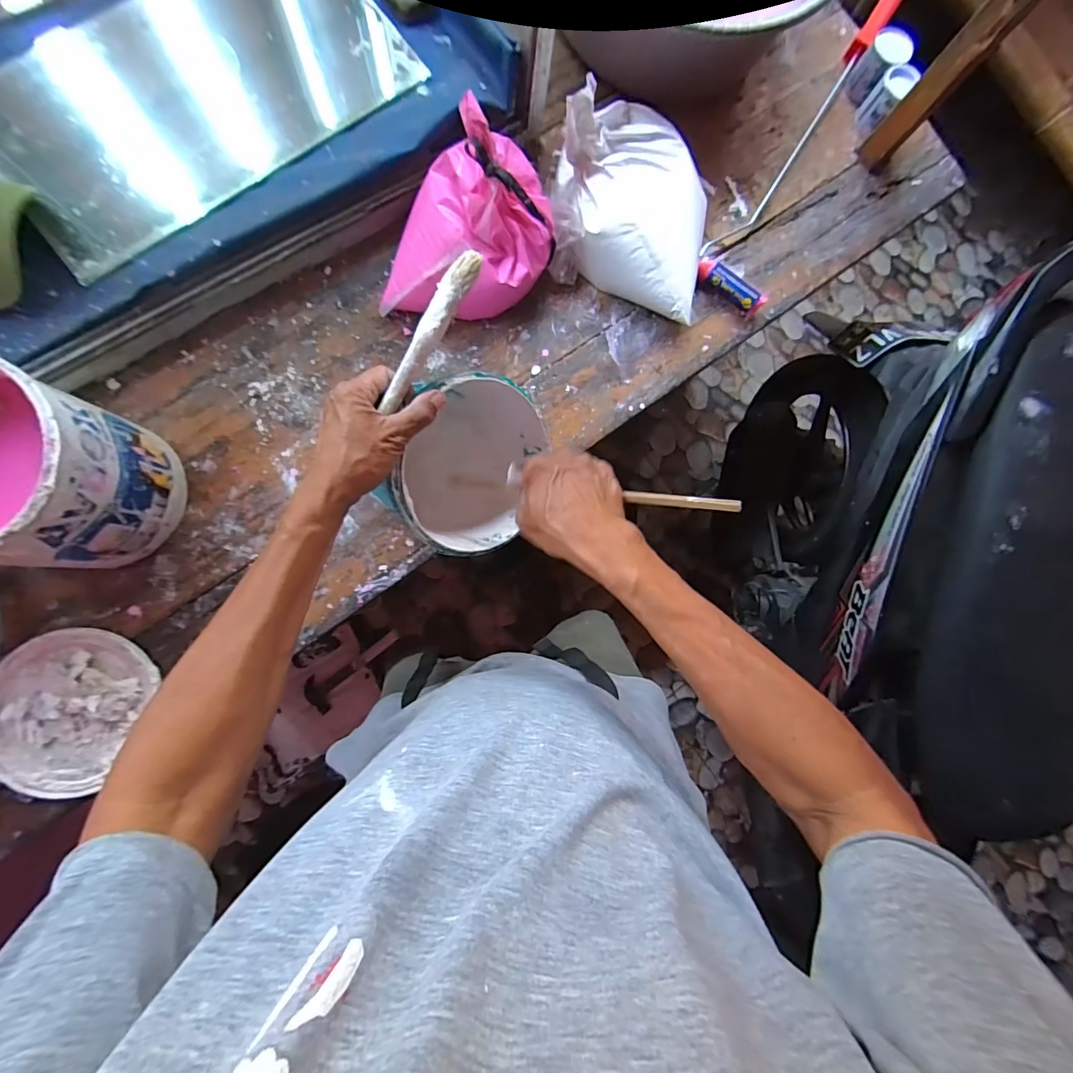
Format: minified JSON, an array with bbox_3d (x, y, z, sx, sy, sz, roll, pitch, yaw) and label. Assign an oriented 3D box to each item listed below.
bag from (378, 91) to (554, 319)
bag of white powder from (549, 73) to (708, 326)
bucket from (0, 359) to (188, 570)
[{"bbox_3d":[-0.090,-0.372,0.564,0.224,0.145,0.171,-17,88,-8],"label":"bag"},{"bbox_3d":[0.125,-0.436,0.610,0.208,0.114,0.260,9,85,-6],"label":"bag of white powder"},{"bbox_3d":[-0.499,-0.059,0.468,0.178,0.190,0.170,0,86,-7],"label":"bucket"}]

